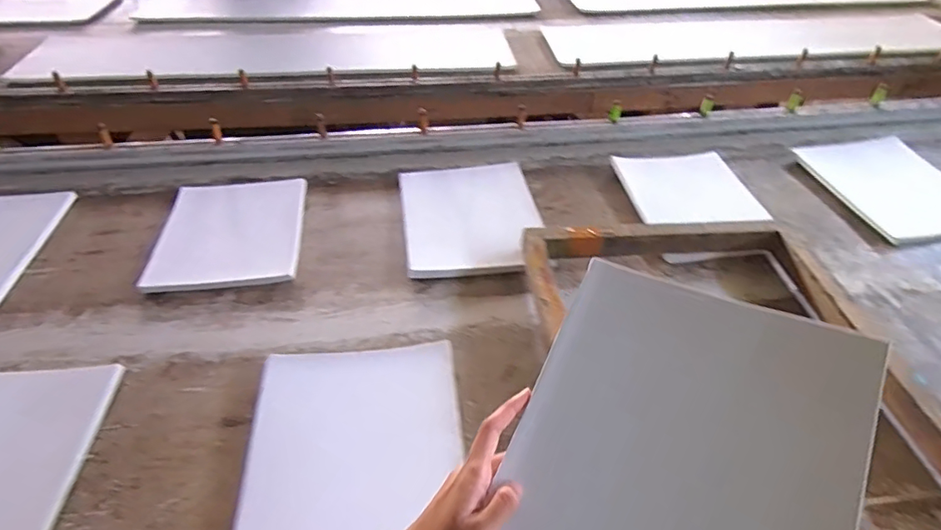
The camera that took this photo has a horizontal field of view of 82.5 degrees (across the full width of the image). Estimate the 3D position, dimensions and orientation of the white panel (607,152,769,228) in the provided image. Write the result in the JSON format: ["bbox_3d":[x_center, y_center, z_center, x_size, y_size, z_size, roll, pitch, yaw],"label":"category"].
[{"bbox_3d":[0.374,-0.135,0.933,0.202,0.017,0.191,-3,41,-4],"label":"white panel"}]

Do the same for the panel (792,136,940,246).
[{"bbox_3d":[0.737,-0.143,0.942,0.222,0.016,0.293,-6,41,-7],"label":"panel"}]

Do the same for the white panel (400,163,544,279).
[{"bbox_3d":[0.001,-0.081,0.871,0.212,0.018,0.279,-6,41,-6],"label":"white panel"}]

